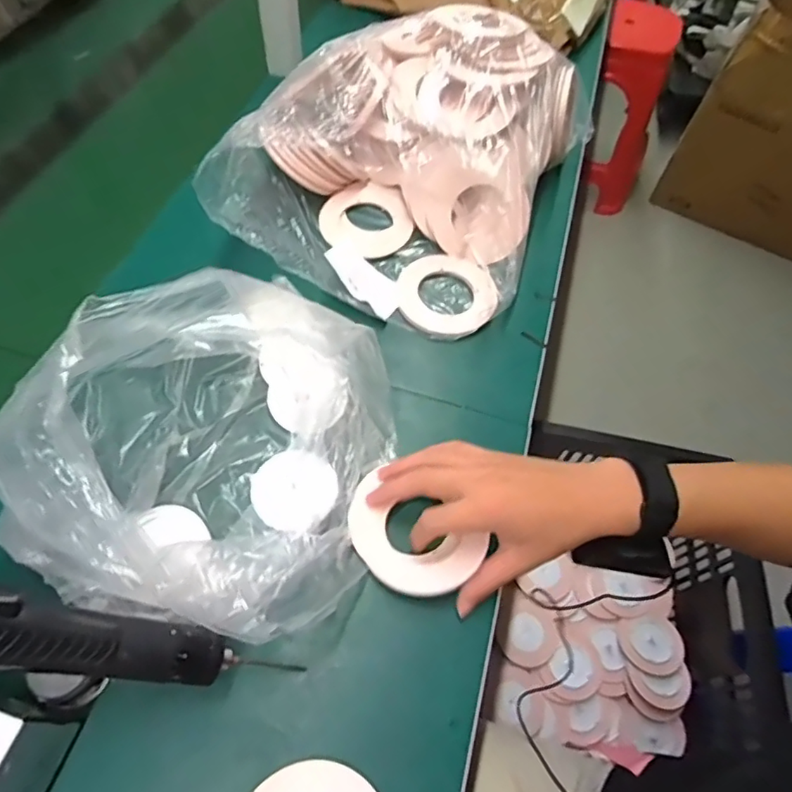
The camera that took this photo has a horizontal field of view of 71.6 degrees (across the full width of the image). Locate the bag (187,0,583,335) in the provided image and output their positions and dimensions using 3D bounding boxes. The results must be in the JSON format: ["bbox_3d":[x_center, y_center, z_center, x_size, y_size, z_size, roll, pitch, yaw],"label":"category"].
[{"bbox_3d":[0.032,-0.270,0.587,0.304,0.156,0.397,18,59,8],"label":"bag"}]

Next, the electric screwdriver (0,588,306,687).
[{"bbox_3d":[-0.175,0.143,0.319,0.245,0.031,0.037,24,53,-30],"label":"electric screwdriver"}]

